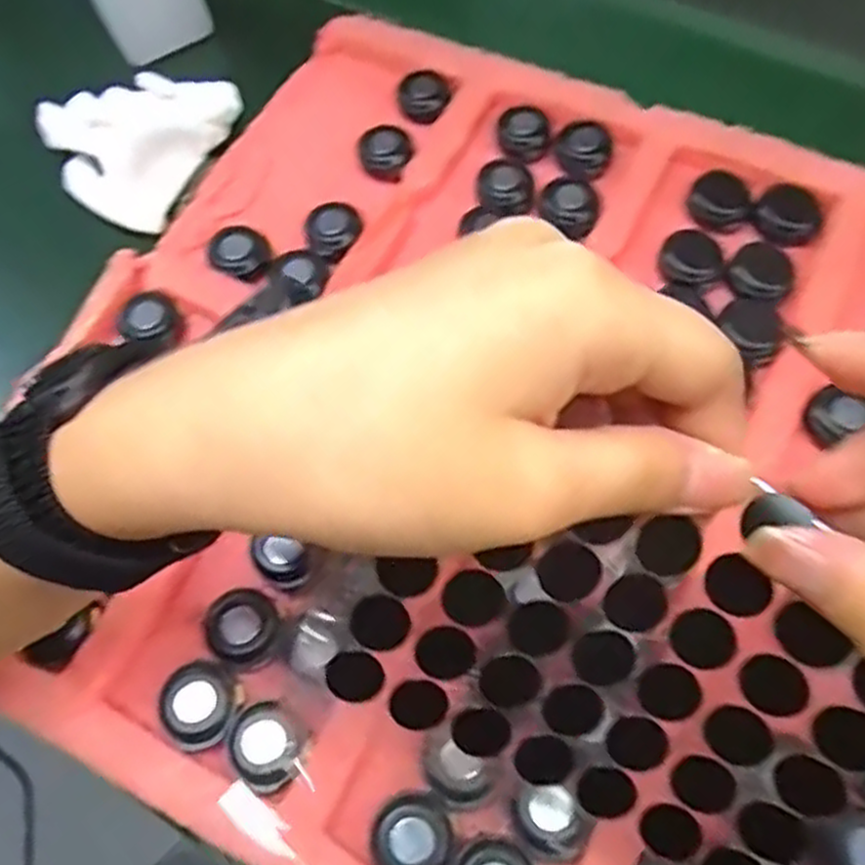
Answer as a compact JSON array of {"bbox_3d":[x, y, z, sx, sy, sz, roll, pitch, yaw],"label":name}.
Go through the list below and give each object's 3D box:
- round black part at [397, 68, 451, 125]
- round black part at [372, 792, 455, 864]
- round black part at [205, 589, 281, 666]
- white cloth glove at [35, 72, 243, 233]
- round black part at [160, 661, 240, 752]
[{"bbox_3d":[-0.005,-0.178,0.403,0.026,0.008,0.032,-26,68,-6],"label":"round black part"},{"bbox_3d":[-0.007,0.136,0.255,0.027,0.004,0.027,-41,70,-12],"label":"round black part"},{"bbox_3d":[-0.072,0.073,0.292,0.028,0.006,0.027,-2,67,4],"label":"round black part"},{"bbox_3d":[-0.167,-0.162,0.416,0.088,0.025,0.102,20,70,12],"label":"white cloth glove"},{"bbox_3d":[-0.085,0.100,0.281,0.027,0.007,0.029,-2,67,4],"label":"round black part"}]

